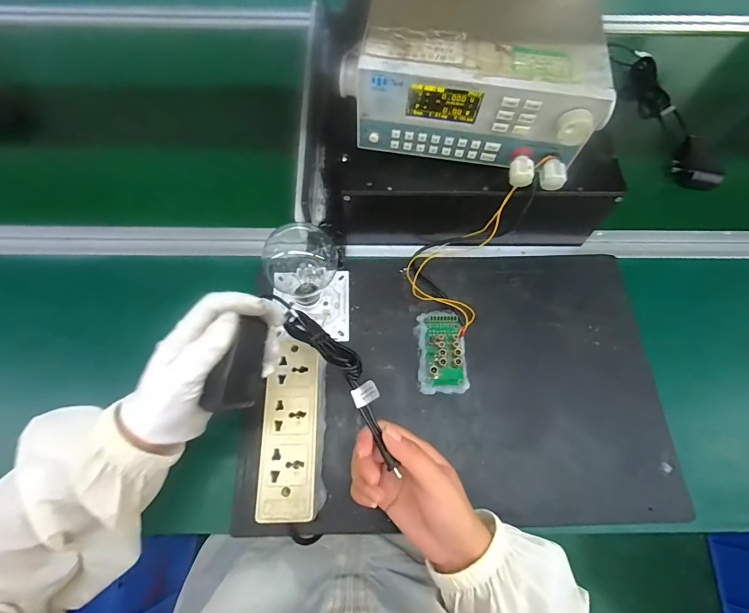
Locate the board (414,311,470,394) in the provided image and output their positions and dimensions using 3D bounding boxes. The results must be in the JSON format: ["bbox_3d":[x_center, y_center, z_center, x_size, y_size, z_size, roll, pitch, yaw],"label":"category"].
[{"bbox_3d":[0.074,0.047,0.426,0.051,0.018,0.090,-1,66,-2],"label":"board"}]

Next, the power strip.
[{"bbox_3d":[-0.080,0.120,0.389,0.056,0.032,0.164,-1,66,-1],"label":"power strip"}]

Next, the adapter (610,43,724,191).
[{"bbox_3d":[0.438,-0.302,0.605,0.058,0.053,0.324,-7,66,-4],"label":"adapter"}]

